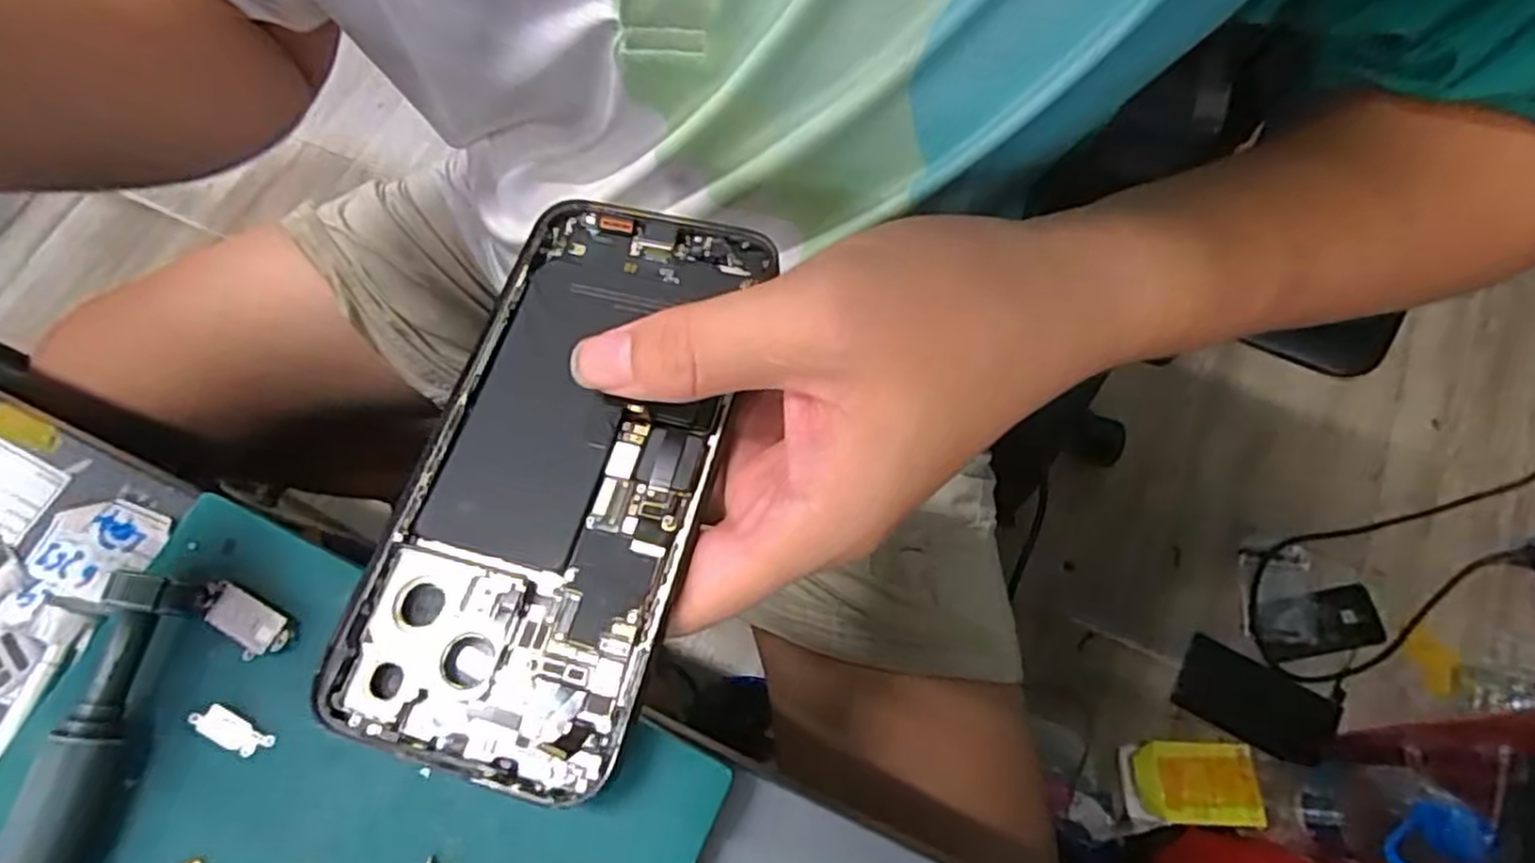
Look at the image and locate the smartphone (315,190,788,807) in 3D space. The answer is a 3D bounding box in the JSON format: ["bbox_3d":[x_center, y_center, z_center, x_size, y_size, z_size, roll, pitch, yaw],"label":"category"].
[{"bbox_3d":[-0.055,0.007,0.204,0.079,0.011,0.158,9,67,5],"label":"smartphone"}]

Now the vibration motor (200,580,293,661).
[{"bbox_3d":[-0.135,0.049,0.194,0.027,0.005,0.013,27,73,12],"label":"vibration motor"}]

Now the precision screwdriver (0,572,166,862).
[{"bbox_3d":[-0.164,0.086,0.177,0.012,0.016,0.102,8,70,5],"label":"precision screwdriver"}]

